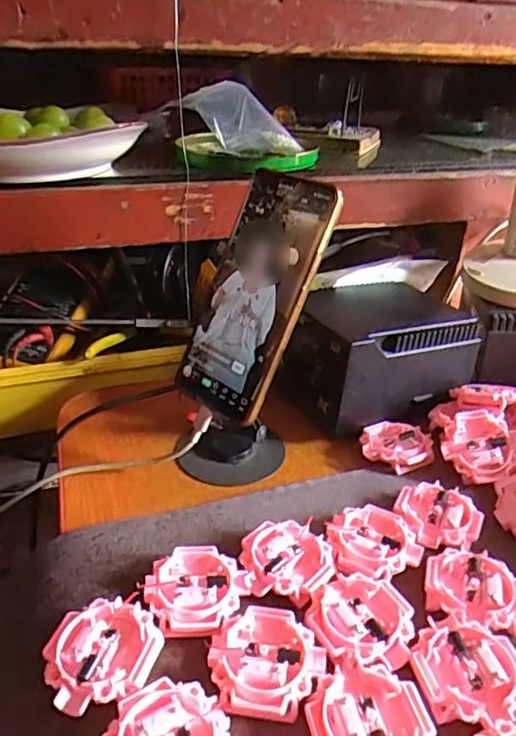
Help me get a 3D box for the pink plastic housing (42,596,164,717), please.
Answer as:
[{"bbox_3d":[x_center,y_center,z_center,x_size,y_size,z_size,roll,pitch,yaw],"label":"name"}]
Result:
[{"bbox_3d":[-0.075,0.141,0.281,0.052,0.020,0.050,2,30,-1],"label":"pink plastic housing"}]

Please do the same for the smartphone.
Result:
[{"bbox_3d":[-0.003,-0.049,0.389,0.074,0.165,0.012,27,8,41],"label":"smartphone"}]

